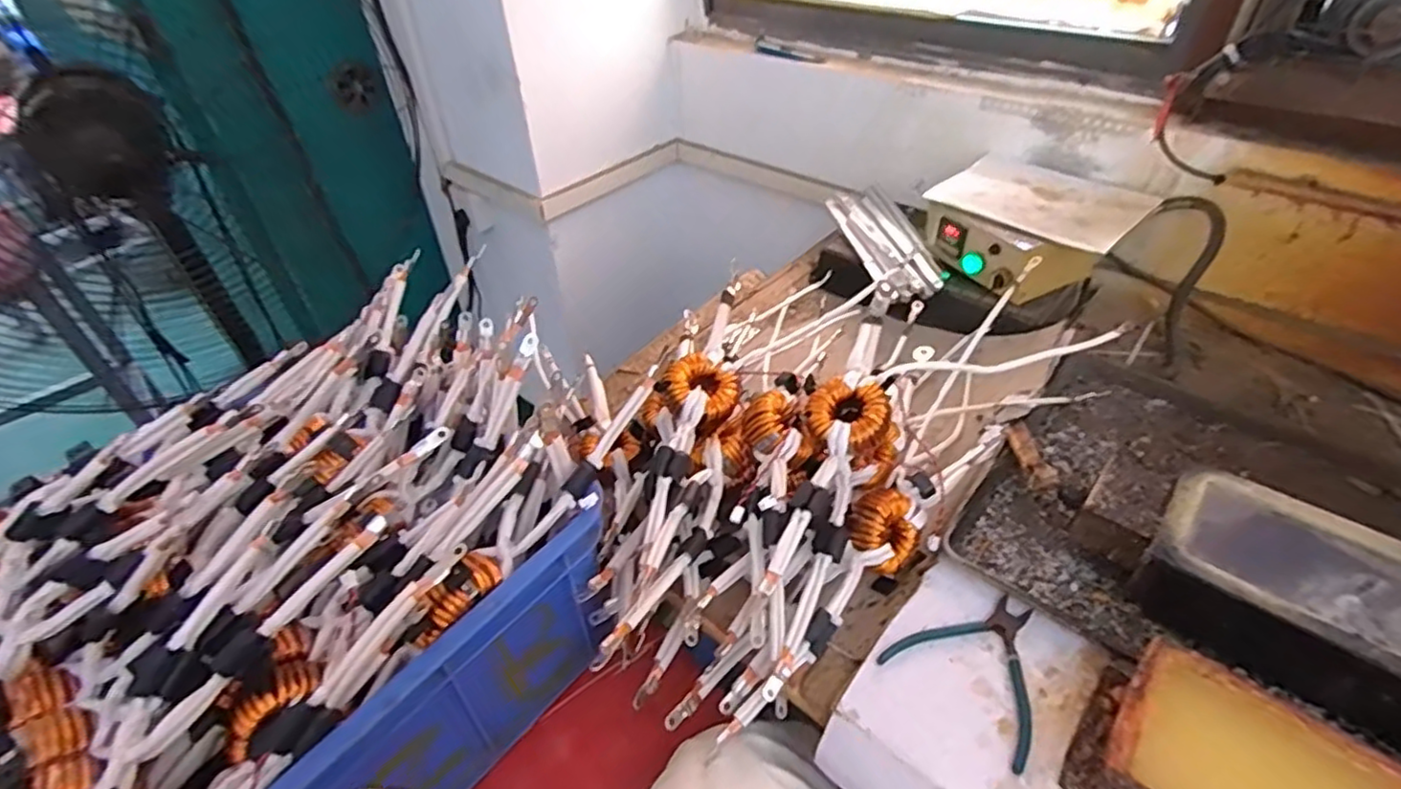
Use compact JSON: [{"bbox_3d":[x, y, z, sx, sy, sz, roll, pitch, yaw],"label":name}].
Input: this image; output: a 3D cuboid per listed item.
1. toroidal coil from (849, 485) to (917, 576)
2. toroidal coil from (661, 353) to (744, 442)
[{"bbox_3d":[0.175,0.131,0.630,0.056,0.063,0.073,32,52,33],"label":"toroidal coil"},{"bbox_3d":[0.001,-0.001,0.690,0.076,0.041,0.072,4,67,-10],"label":"toroidal coil"}]

